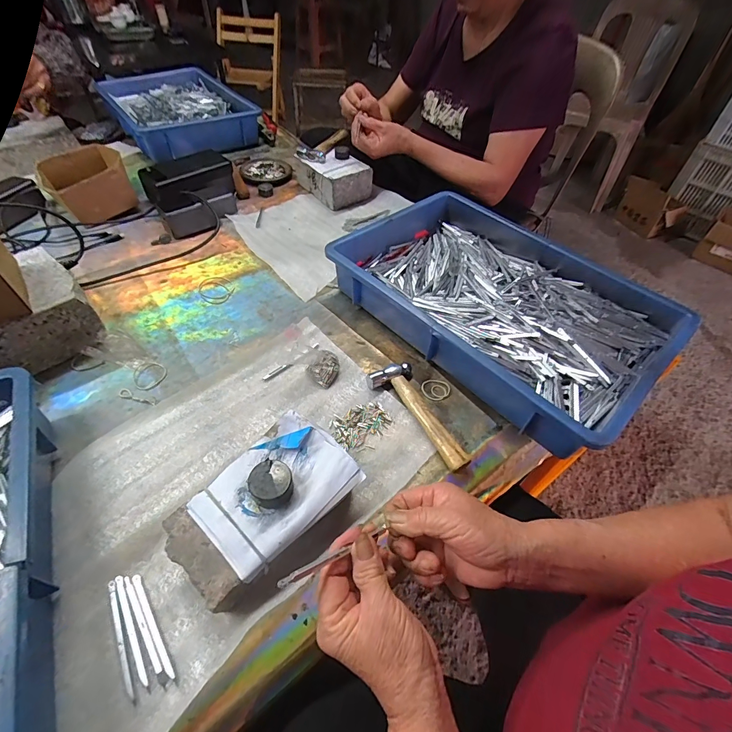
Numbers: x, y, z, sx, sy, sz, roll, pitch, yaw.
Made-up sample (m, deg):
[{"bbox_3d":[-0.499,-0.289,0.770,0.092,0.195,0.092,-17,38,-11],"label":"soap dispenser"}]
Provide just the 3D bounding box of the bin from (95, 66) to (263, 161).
[{"bbox_3d":[-0.486,-0.656,0.964,0.289,0.089,0.398,-27,57,-23],"label":"bin"}]

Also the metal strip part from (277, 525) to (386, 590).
[{"bbox_3d":[-0.022,0.135,0.265,0.089,0.004,0.005,-8,47,-40],"label":"metal strip part"}]

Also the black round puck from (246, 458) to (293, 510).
[{"bbox_3d":[-0.086,0.107,0.338,0.037,0.017,0.036,2,50,-2],"label":"black round puck"}]

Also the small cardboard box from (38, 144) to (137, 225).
[{"bbox_3d":[-0.514,-0.341,0.694,0.128,0.066,0.136,-34,60,-27],"label":"small cardboard box"}]

